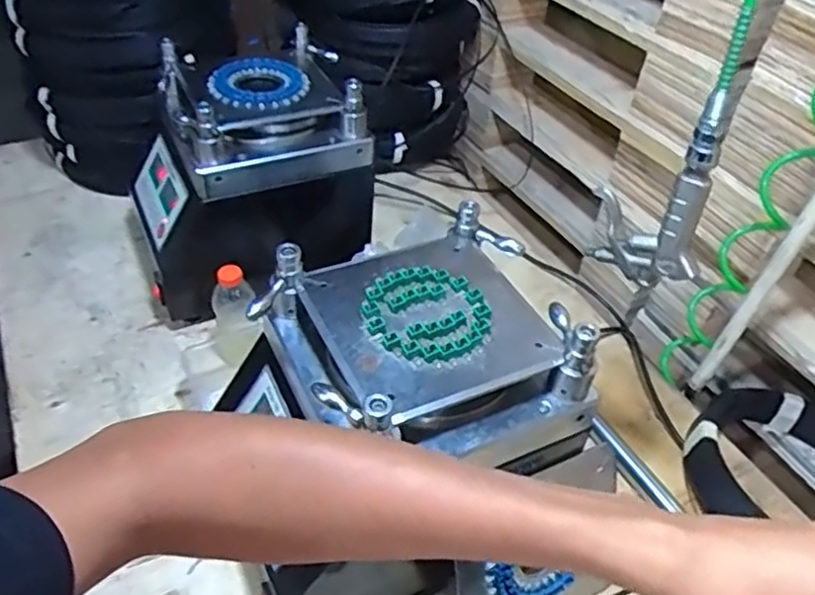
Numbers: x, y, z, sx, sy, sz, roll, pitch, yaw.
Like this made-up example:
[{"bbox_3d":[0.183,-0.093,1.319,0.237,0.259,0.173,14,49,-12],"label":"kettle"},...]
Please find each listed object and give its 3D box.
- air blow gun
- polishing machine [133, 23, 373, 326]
[{"bbox_3d":[0.203,-0.085,0.543,0.096,0.167,0.022,32,50,27],"label":"air blow gun"},{"bbox_3d":[-0.214,-0.161,0.906,0.296,0.267,0.215,-17,47,-21],"label":"polishing machine"}]

